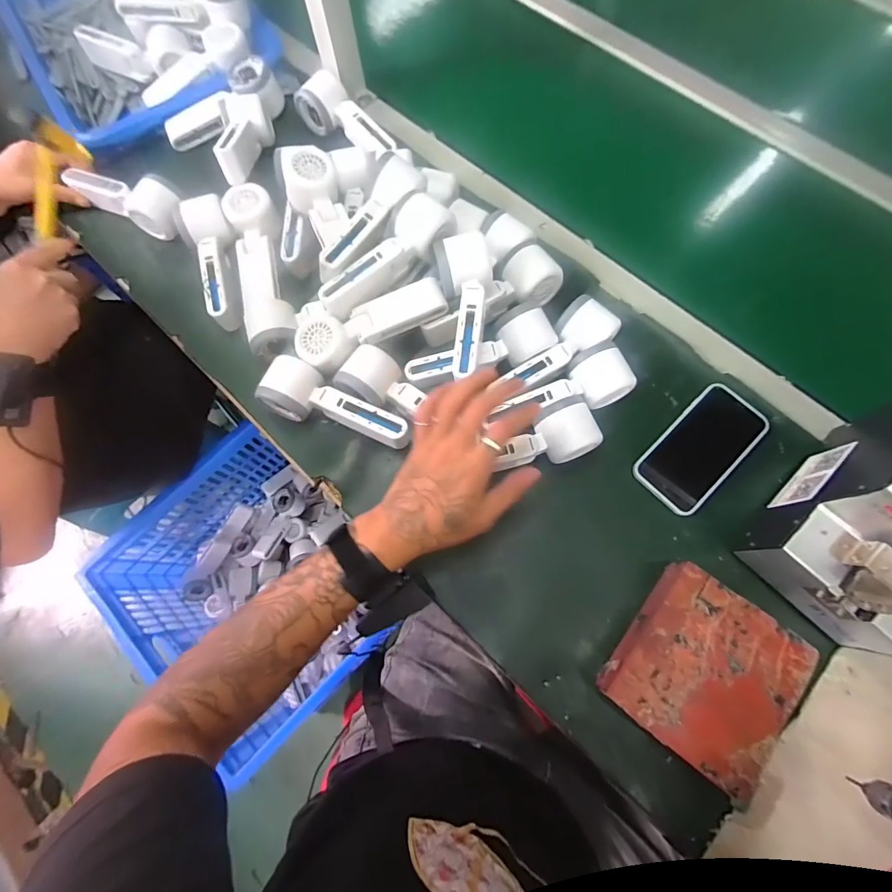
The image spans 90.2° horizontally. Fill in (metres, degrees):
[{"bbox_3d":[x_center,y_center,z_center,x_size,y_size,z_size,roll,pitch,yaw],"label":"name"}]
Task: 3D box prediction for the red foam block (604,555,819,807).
[{"bbox_3d":[0.233,0.205,0.408,0.133,0.043,0.143,37,77,12],"label":"red foam block"}]

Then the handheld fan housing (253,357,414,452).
[{"bbox_3d":[-0.118,-0.033,0.484,0.164,0.056,0.060,28,75,10],"label":"handheld fan housing"}]

